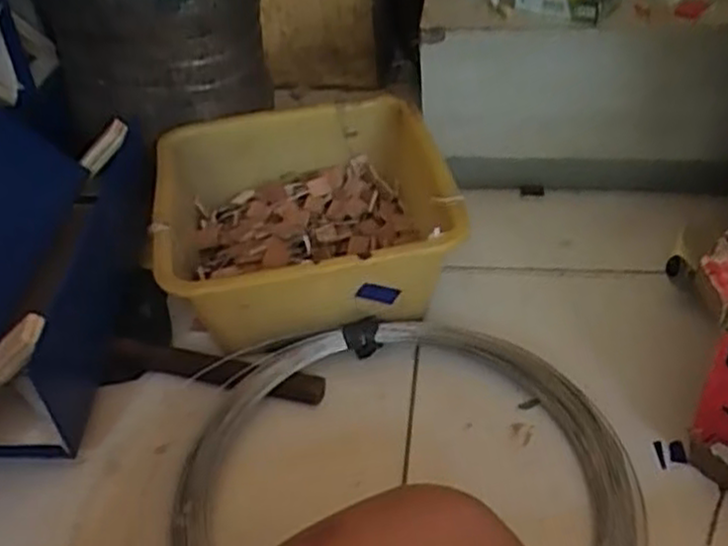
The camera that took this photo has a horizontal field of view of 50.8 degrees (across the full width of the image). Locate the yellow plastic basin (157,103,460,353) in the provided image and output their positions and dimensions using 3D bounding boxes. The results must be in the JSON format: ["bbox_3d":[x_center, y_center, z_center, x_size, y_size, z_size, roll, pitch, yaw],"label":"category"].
[{"bbox_3d":[-0.049,-0.044,0.746,0.268,0.125,0.266,-4,41,3],"label":"yellow plastic basin"}]

